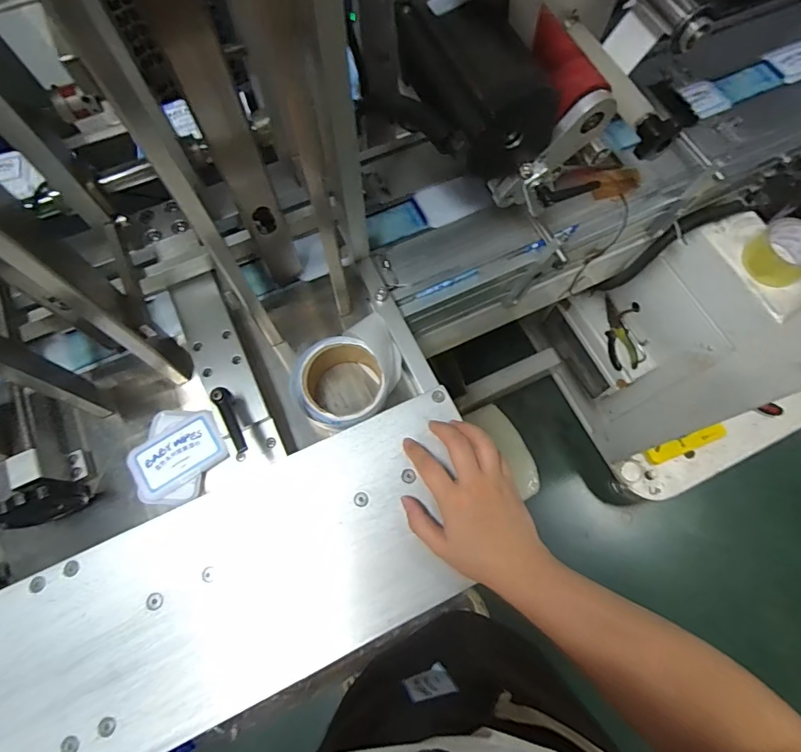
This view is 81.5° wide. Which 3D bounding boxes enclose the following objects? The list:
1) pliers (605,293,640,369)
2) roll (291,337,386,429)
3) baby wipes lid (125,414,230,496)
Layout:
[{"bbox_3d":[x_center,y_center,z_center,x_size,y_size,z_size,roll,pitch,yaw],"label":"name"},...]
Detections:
[{"bbox_3d":[0.438,-0.087,0.952,0.045,0.028,0.155,-13,71,-5],"label":"pliers"},{"bbox_3d":[-0.063,0.011,0.494,0.094,0.052,0.096,0,70,0],"label":"roll"},{"bbox_3d":[-0.233,0.080,0.487,0.095,0.011,0.059,-29,73,-10],"label":"baby wipes lid"}]

